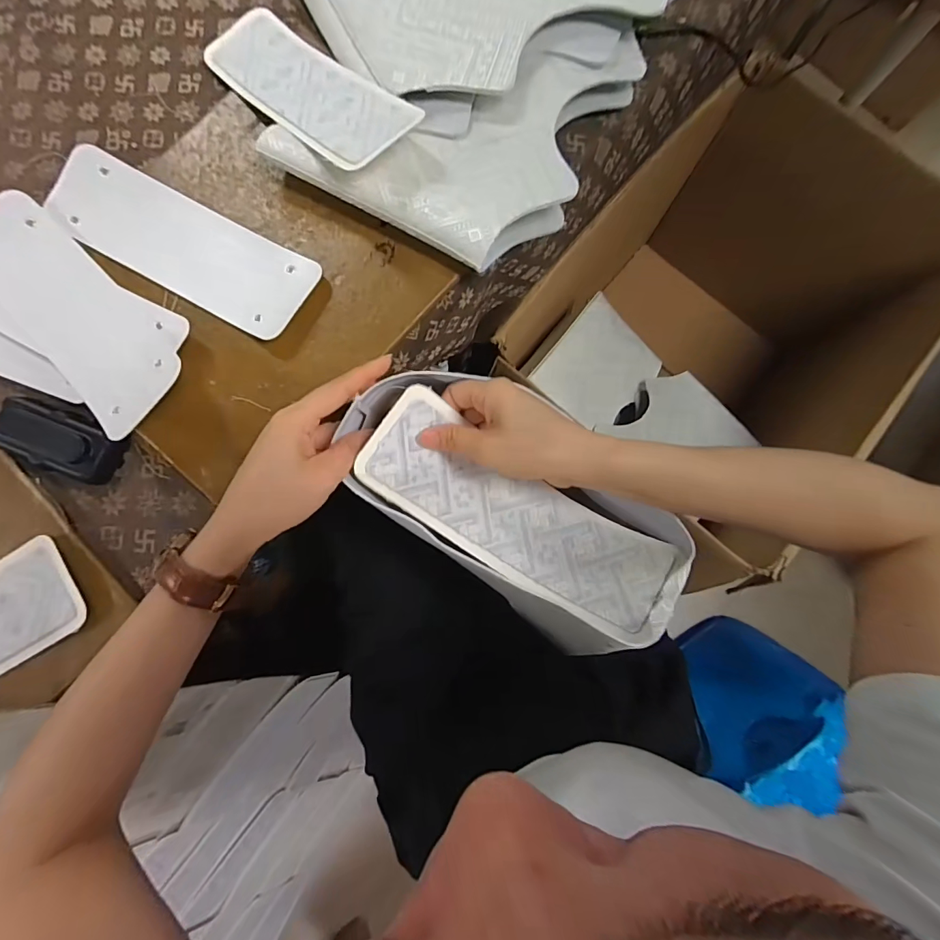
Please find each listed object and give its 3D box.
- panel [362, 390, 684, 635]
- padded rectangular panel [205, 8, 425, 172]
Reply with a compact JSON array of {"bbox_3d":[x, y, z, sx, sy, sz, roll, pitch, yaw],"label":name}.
[{"bbox_3d":[0.033,0.029,0.339,0.248,0.064,0.081,30,82,-3],"label":"panel"},{"bbox_3d":[-0.155,-0.357,0.406,0.083,0.013,0.268,-42,70,-7],"label":"padded rectangular panel"}]

